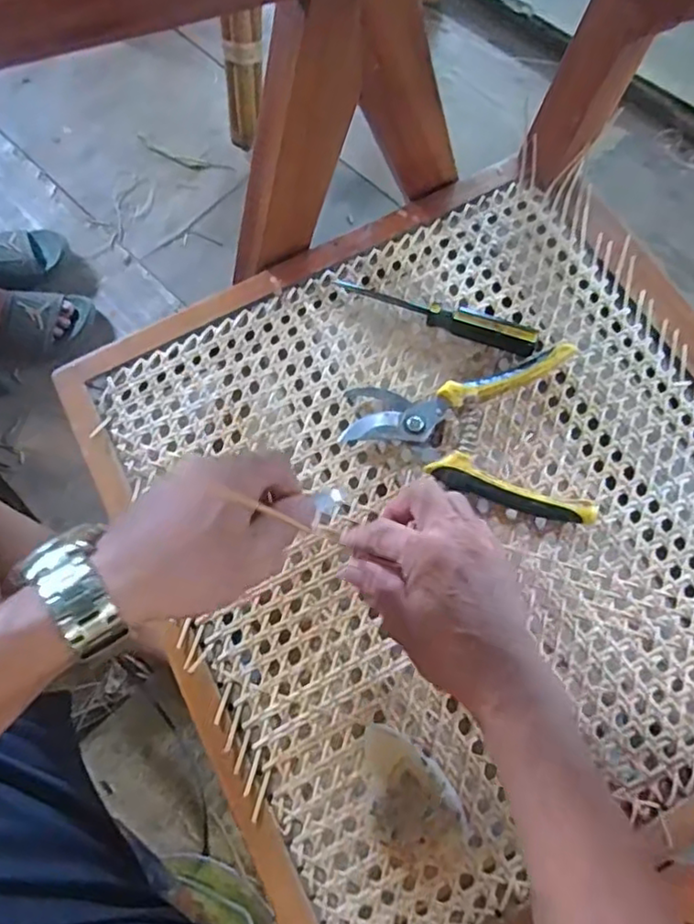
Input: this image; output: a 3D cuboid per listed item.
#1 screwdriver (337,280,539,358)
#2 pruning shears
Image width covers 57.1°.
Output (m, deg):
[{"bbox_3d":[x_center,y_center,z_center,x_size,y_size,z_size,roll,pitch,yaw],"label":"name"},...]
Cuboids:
[{"bbox_3d":[0.070,-0.117,0.508,0.161,0.022,0.024,19,73,8],"label":"screwdriver"},{"bbox_3d":[0.088,-0.016,0.476,0.172,0.022,0.132,-4,71,1],"label":"pruning shears"}]

